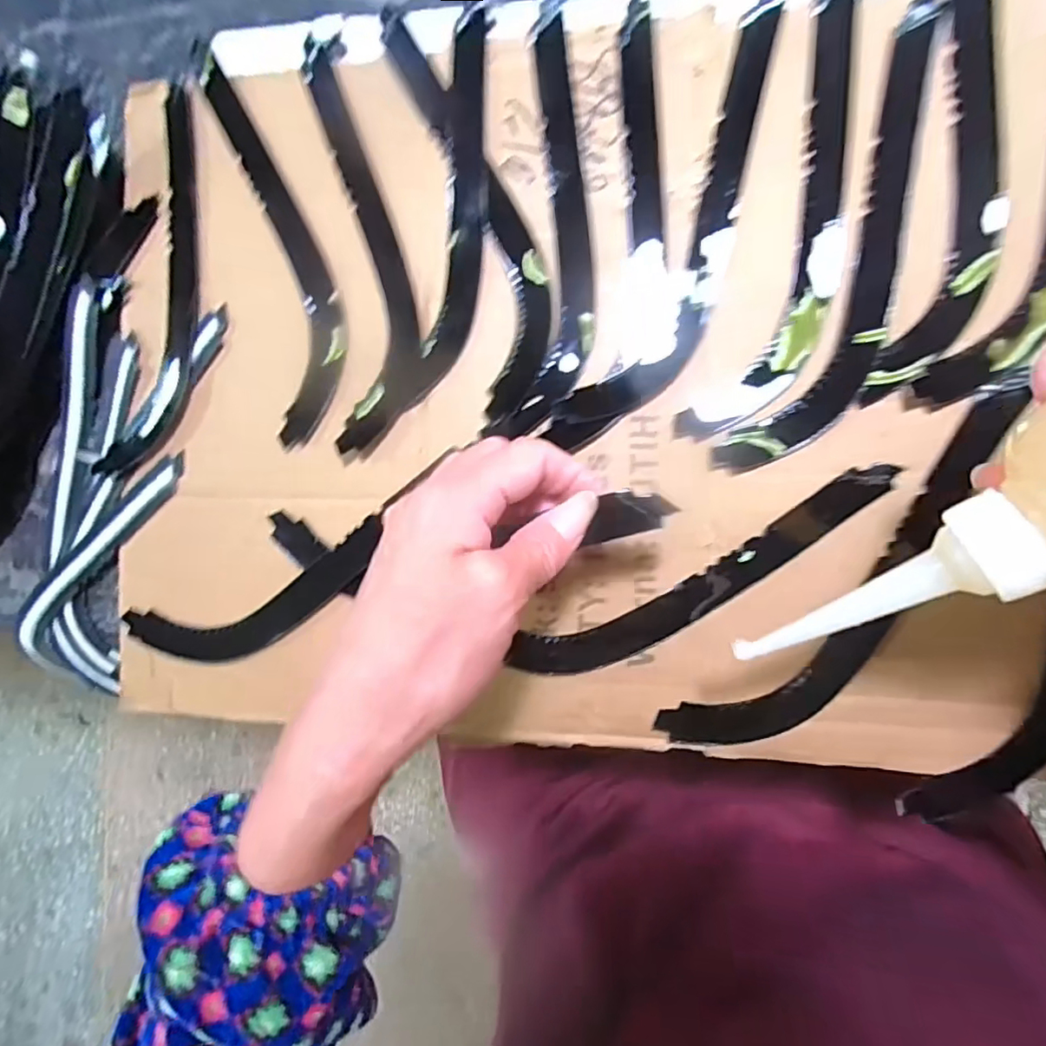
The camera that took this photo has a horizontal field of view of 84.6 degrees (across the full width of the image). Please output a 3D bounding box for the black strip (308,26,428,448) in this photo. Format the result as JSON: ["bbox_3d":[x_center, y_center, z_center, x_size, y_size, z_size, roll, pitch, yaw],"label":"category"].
[{"bbox_3d":[-0.079,-0.143,0.287,0.043,0.008,0.214,-7,87,9],"label":"black strip"}]

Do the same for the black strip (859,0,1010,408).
[{"bbox_3d":[0.186,-0.156,0.242,0.040,0.004,0.211,11,90,10],"label":"black strip"}]

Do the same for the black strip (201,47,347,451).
[{"bbox_3d":[-0.124,-0.145,0.298,0.045,0.008,0.205,-13,86,9],"label":"black strip"}]

